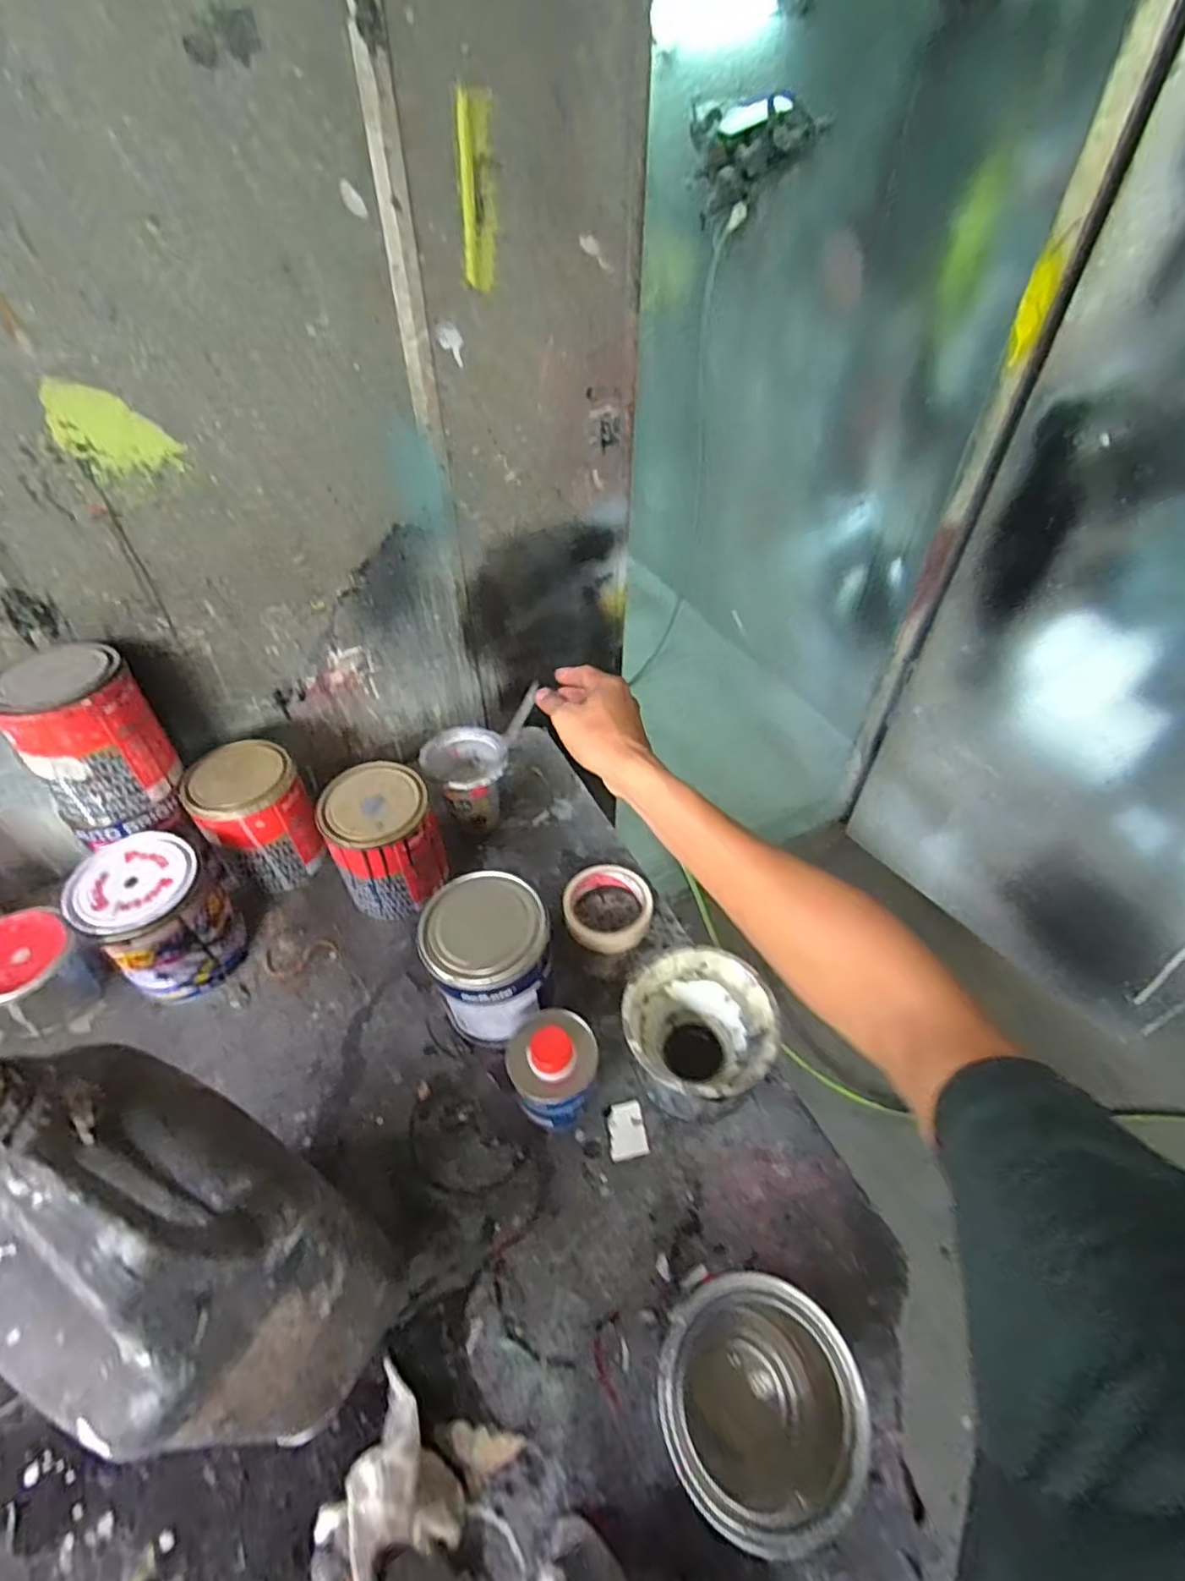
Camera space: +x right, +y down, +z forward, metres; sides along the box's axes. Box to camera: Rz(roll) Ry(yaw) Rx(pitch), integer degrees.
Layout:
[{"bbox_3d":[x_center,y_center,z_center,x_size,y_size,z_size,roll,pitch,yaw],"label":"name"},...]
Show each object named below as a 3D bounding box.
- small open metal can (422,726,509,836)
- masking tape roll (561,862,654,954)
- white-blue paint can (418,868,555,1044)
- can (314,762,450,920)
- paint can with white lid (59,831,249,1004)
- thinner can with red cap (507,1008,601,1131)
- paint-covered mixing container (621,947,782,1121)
[{"bbox_3d":[-0.144,-0.001,0.765,0.085,0.115,0.088,0,45,0],"label":"small open metal can"},{"bbox_3d":[0.016,0.123,0.703,0.093,0.030,0.109,-8,46,-8],"label":"masking tape roll"},{"bbox_3d":[-0.092,0.160,0.596,0.102,0.139,0.108,0,45,0],"label":"white-blue paint can"},{"bbox_3d":[-0.214,0.058,0.688,0.104,0.140,0.102,0,45,0],"label":"can"},{"bbox_3d":[-0.408,0.125,0.628,0.106,0.141,0.100,0,45,0],"label":"paint can with white lid"},{"bbox_3d":[-0.033,0.233,0.553,0.071,0.091,0.065,0,45,0],"label":"thinner can with red cap"},{"bbox_3d":[0.088,0.216,0.571,0.120,0.090,0.120,0,45,0],"label":"paint-covered mixing container"}]

